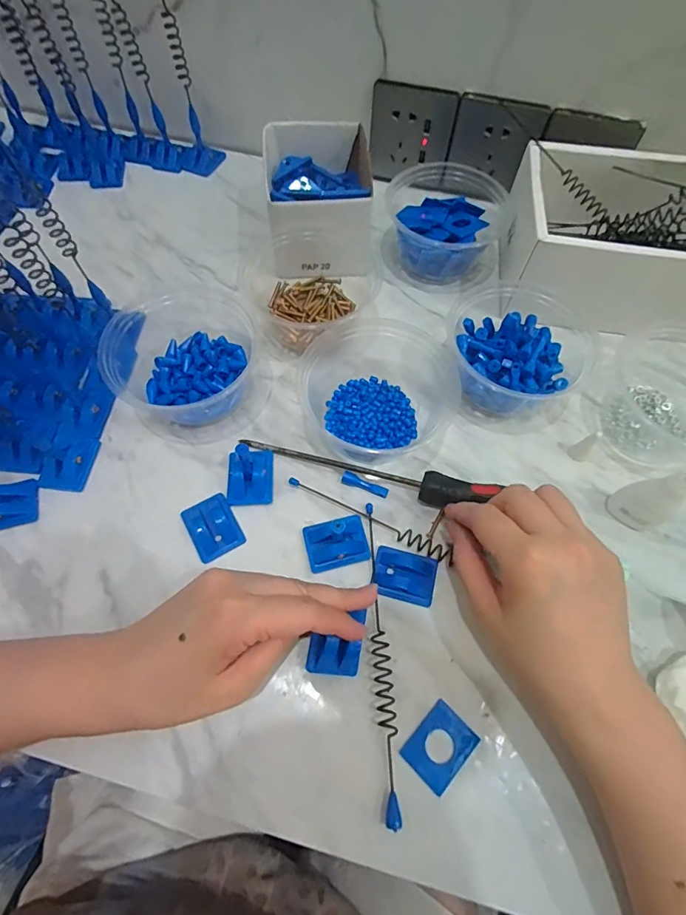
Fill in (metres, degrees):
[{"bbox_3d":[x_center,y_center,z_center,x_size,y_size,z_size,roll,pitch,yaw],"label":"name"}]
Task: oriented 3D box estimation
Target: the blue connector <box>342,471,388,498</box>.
[{"bbox_3d":[0.017,0.021,0.341,0.037,0.006,0.009,19,66,7],"label":"blue connector"}]

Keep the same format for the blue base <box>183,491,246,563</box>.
[{"bbox_3d":[-0.096,0.050,0.324,0.034,0.005,0.044,-27,69,-13],"label":"blue base"}]

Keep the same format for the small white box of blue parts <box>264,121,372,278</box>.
[{"bbox_3d":[-0.025,-0.246,0.430,0.097,0.078,0.128,-3,65,-3],"label":"small white box of blue parts"}]

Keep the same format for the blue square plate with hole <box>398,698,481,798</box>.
[{"bbox_3d":[0.060,0.177,0.271,0.032,0.004,0.041,42,71,16],"label":"blue square plate with hole"}]

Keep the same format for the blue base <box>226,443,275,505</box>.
[{"bbox_3d":[-0.071,0.012,0.336,0.034,0.021,0.044,0,65,-1],"label":"blue base"}]

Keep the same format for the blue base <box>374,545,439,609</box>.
[{"bbox_3d":[0.044,0.083,0.312,0.043,0.006,0.035,14,66,5],"label":"blue base"}]

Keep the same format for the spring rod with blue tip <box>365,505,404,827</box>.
[{"bbox_3d":[0.026,0.123,0.292,0.012,0.011,0.191,-2,63,-2],"label":"spring rod with blue tip"}]

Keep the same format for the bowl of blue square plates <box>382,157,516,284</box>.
[{"bbox_3d":[0.097,-0.227,0.433,0.111,0.064,0.100,20,66,8],"label":"bowl of blue square plates"}]

